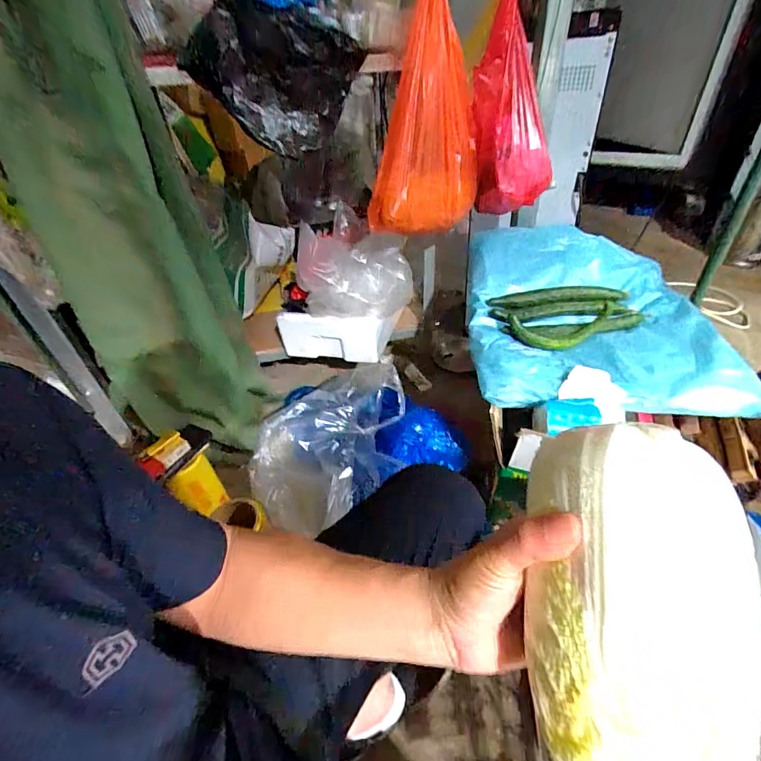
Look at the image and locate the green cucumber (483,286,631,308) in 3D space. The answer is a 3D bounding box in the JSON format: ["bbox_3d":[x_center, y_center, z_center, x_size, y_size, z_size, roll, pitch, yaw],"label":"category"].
[{"bbox_3d":[0.378,-0.178,0.859,0.292,0.025,0.037,-5,40,1],"label":"green cucumber"}]

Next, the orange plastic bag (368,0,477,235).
[{"bbox_3d":[0.096,-0.538,0.835,0.177,0.418,0.258,13,43,20],"label":"orange plastic bag"}]

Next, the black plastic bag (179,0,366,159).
[{"bbox_3d":[-0.214,-0.617,0.838,0.336,0.243,0.122,-2,40,4],"label":"black plastic bag"}]

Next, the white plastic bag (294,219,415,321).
[{"bbox_3d":[-0.066,-0.254,1.018,0.291,0.209,0.162,-3,40,2],"label":"white plastic bag"}]

